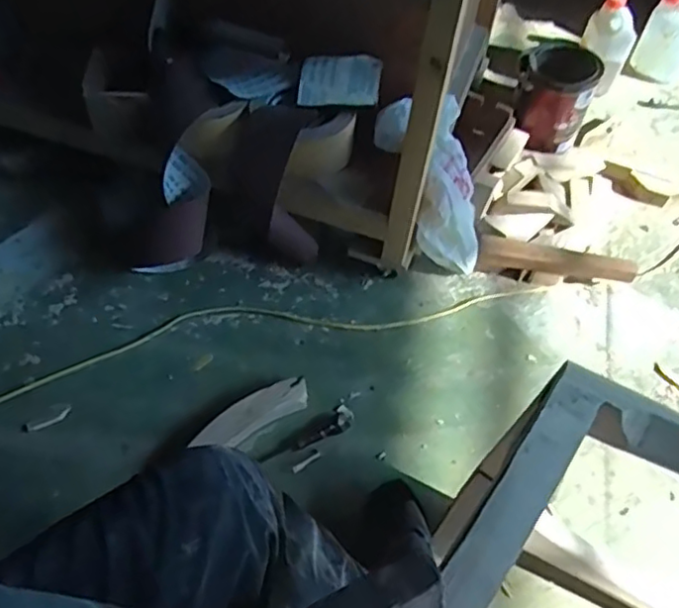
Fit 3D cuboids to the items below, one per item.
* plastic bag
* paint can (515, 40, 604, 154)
[{"bbox_3d":[0.190,-0.205,1.205,0.138,0.373,0.146,10,45,43],"label":"plastic bag"},{"bbox_3d":[0.493,-0.483,1.483,0.164,0.188,0.186,12,53,6],"label":"paint can"}]

